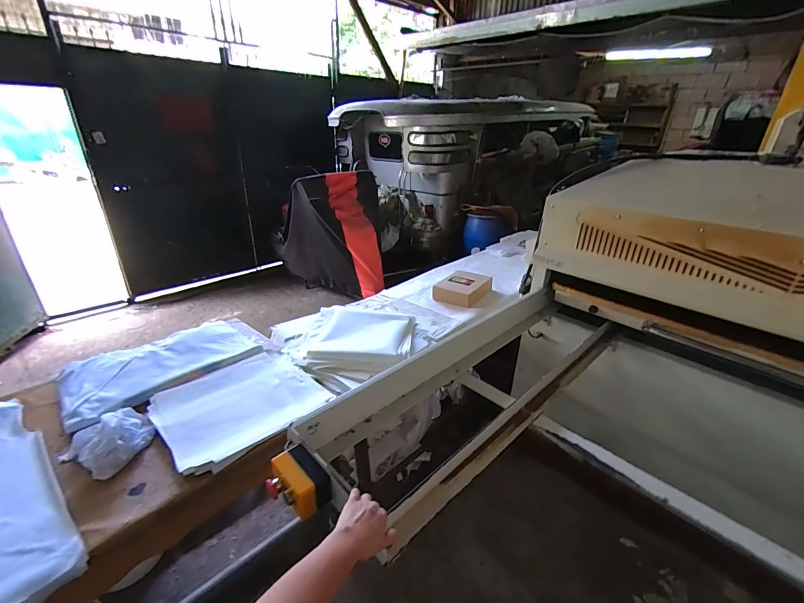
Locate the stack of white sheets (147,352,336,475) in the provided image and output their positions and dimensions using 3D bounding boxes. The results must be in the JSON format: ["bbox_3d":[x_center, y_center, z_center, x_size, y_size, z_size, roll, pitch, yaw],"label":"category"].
[{"bbox_3d":[-0.460,0.280,1.056,0.374,0.029,0.403,25,35,38],"label":"stack of white sheets"}]

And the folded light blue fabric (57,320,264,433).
[{"bbox_3d":[-0.802,0.201,1.239,0.381,0.044,0.537,24,34,38],"label":"folded light blue fabric"}]

